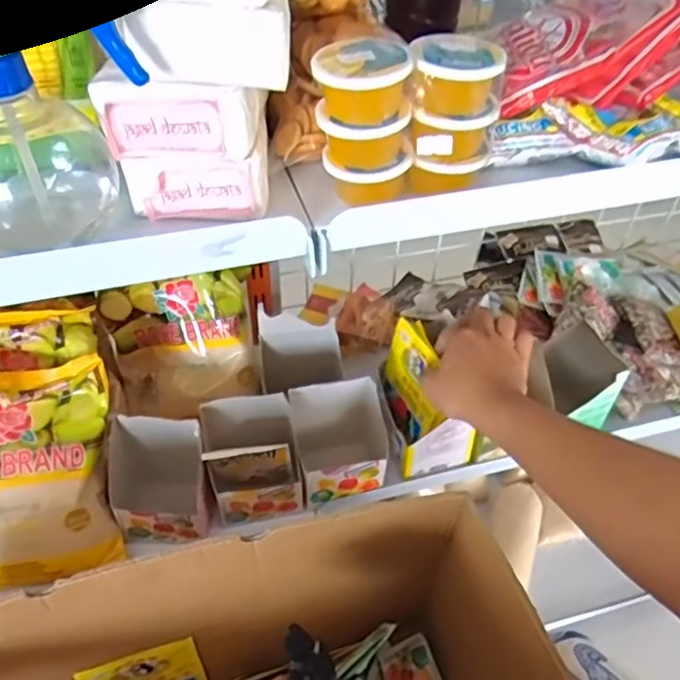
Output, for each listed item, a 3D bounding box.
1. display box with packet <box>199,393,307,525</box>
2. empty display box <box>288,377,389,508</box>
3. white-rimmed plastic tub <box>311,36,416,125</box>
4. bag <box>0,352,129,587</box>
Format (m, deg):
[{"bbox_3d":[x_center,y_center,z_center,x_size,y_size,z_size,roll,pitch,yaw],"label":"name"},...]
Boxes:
[{"bbox_3d":[-0.085,0.117,0.607,0.086,0.095,0.077,-8,47,-10],"label":"display box with packet"},{"bbox_3d":[0.001,0.110,0.635,0.088,0.114,0.078,-11,48,-12],"label":"empty display box"},{"bbox_3d":[0.013,-0.150,0.363,0.055,0.033,0.052,1,46,-1],"label":"white-rimmed plastic tub"},{"bbox_3d":[-0.284,0.121,0.551,0.159,0.046,0.188,-9,91,-12],"label":"bag"}]

